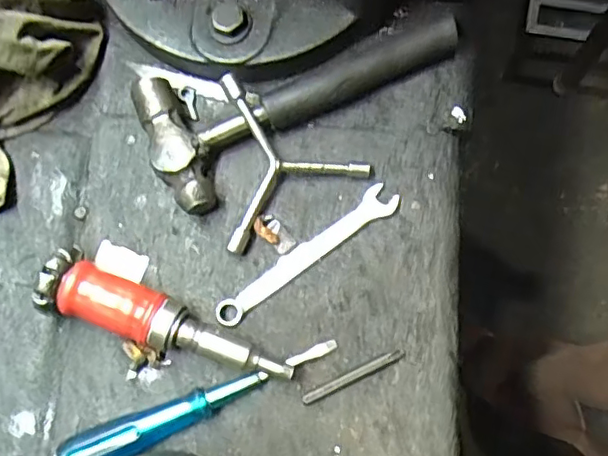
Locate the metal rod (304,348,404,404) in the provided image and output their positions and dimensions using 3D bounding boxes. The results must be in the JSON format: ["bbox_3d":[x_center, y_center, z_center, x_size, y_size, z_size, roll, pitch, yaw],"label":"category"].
[{"bbox_3d":[0.035,0.103,0.414,0.075,0.008,0.007,-24,78,-4],"label":"metal rod"}]

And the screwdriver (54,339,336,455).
[{"bbox_3d":[-0.069,0.122,0.404,0.193,0.028,0.023,-22,76,-2],"label":"screwdriver"}]

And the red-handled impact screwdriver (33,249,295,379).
[{"bbox_3d":[-0.094,0.070,0.409,0.178,0.041,0.041,22,79,8],"label":"red-handled impact screwdriver"}]

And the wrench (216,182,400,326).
[{"bbox_3d":[0.003,0.020,0.430,0.153,0.007,0.024,-38,77,-6],"label":"wrench"}]

